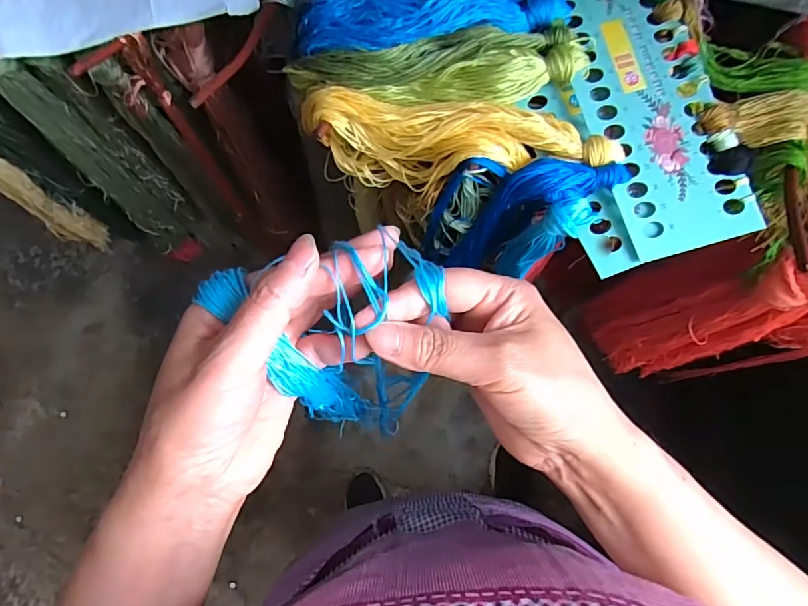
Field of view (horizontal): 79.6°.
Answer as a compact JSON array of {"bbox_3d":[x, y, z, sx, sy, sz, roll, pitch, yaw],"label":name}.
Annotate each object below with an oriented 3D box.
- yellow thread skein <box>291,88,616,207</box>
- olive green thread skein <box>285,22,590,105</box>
[{"bbox_3d":[0.031,-0.104,0.323,0.200,0.063,0.044,10,74,21],"label":"yellow thread skein"},{"bbox_3d":[0.012,-0.151,0.321,0.200,0.031,0.048,3,74,14],"label":"olive green thread skein"}]

